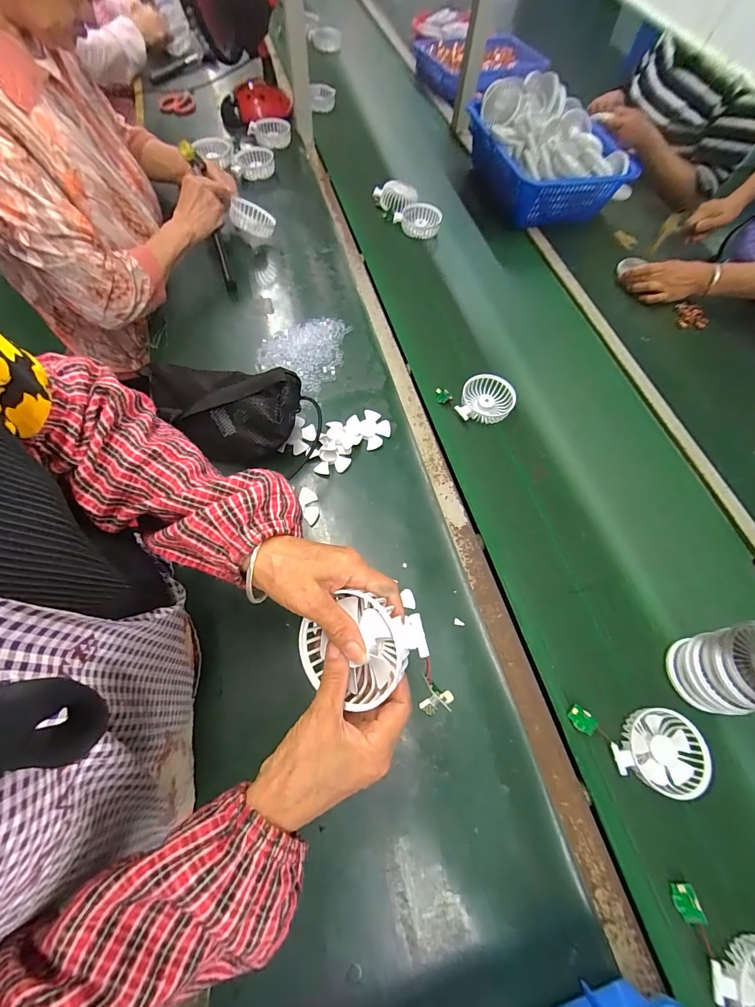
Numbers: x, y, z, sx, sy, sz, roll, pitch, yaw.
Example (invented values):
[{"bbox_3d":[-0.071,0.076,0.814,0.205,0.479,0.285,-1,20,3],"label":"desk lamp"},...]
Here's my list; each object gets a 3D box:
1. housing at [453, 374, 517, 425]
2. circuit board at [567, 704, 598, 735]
[{"bbox_3d":[0.187,-0.178,0.663,0.095,0.031,0.084,8,65,-1],"label":"housing"},{"bbox_3d":[0.254,0.268,0.476,0.032,0.004,0.024,32,87,17],"label":"circuit board"}]

